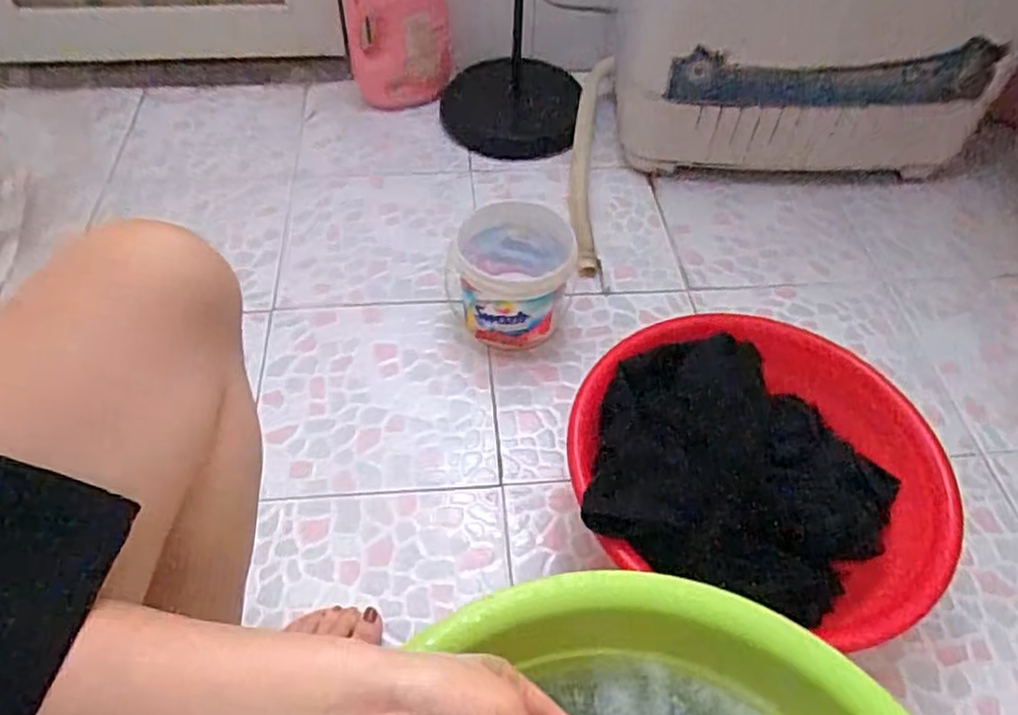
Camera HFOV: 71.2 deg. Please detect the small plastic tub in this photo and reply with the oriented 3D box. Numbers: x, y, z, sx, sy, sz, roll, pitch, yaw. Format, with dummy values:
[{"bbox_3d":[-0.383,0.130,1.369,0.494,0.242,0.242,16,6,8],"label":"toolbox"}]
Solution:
[{"bbox_3d":[0.006,-0.109,0.955,0.142,0.149,0.153,1,51,-1],"label":"small plastic tub"}]

